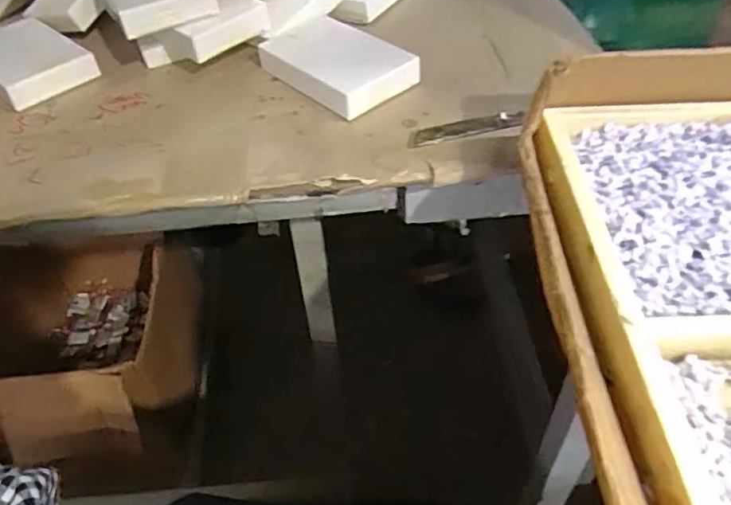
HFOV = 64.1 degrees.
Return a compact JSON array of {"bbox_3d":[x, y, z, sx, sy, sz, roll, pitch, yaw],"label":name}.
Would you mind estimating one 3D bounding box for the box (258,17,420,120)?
[{"bbox_3d":[-0.020,-0.147,0.450,0.072,0.024,0.113,-33,53,-25],"label":"box"}]

